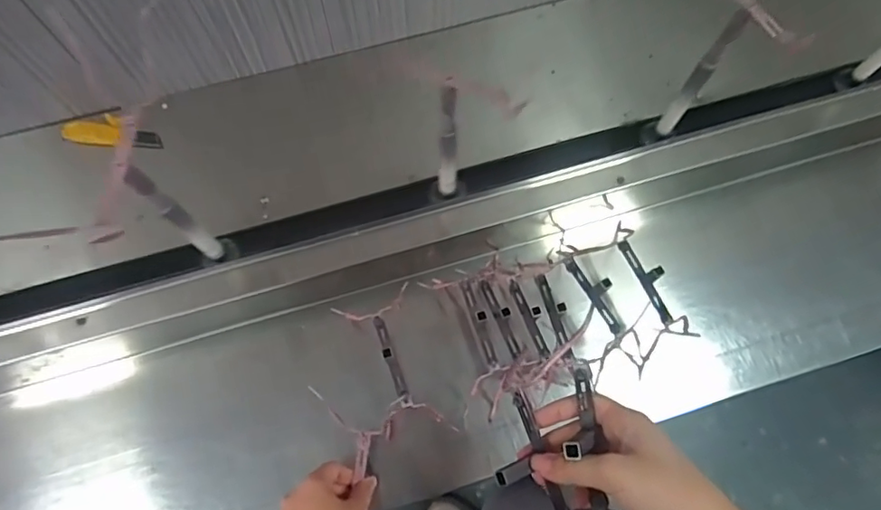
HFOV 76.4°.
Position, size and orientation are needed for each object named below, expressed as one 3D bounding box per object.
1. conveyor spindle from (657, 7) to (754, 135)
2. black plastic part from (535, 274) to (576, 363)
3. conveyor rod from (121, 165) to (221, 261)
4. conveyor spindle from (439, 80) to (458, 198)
[{"bbox_3d":[0.252,-0.173,0.546,0.017,0.175,0.014,33,73,11],"label":"conveyor spindle"},{"bbox_3d":[0.122,0.063,0.580,0.017,0.013,0.095,-15,70,-5],"label":"black plastic part"},{"bbox_3d":[-0.232,-0.034,0.494,0.018,0.182,0.017,38,74,13],"label":"conveyor rod"},{"bbox_3d":[0.007,-0.103,0.518,0.018,0.187,0.012,4,70,2],"label":"conveyor spindle"}]

